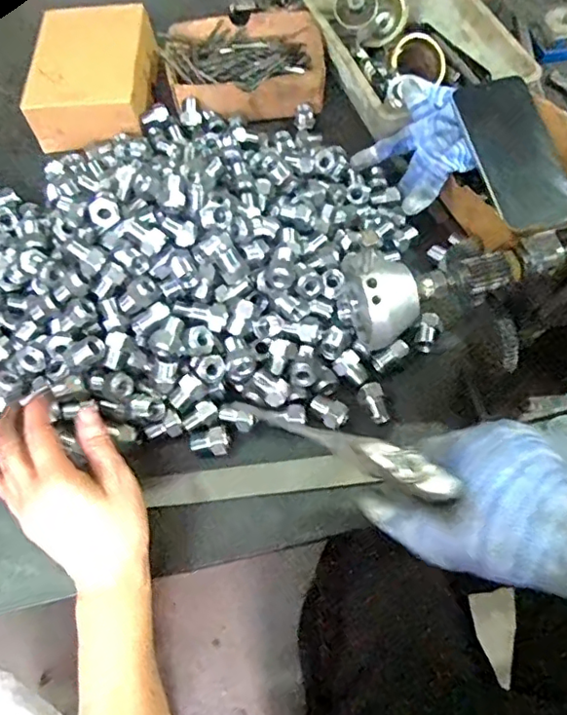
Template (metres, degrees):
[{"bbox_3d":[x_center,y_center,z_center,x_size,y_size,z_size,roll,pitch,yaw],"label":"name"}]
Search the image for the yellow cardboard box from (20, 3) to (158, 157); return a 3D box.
[{"bbox_3d":[-0.211,-0.314,0.632,0.130,0.059,0.171,-2,60,2],"label":"yellow cardboard box"}]

